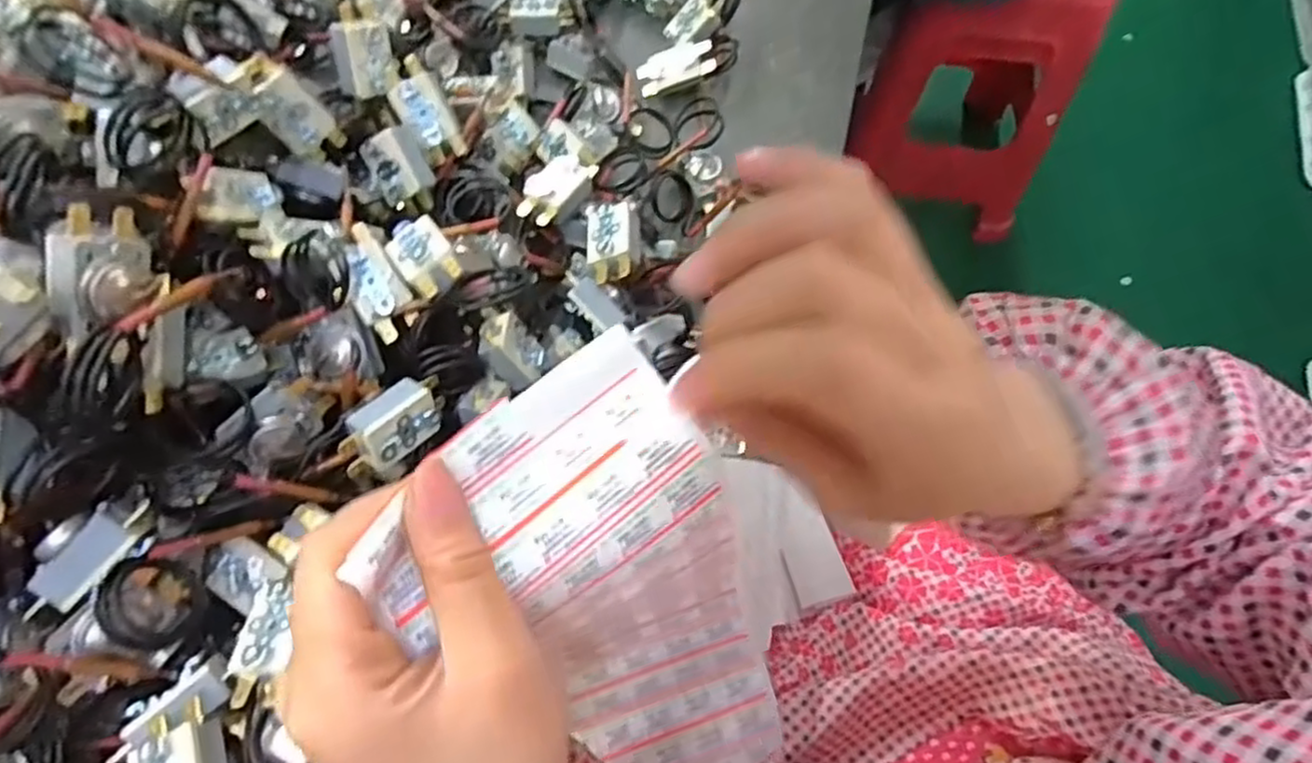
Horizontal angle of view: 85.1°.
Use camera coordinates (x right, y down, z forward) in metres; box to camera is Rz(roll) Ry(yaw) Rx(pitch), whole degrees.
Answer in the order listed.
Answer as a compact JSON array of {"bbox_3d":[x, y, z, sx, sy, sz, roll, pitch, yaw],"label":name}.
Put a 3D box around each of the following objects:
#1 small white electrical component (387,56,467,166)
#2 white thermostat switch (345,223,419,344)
[{"bbox_3d":[-0.141,-0.164,0.438,0.031,0.018,0.059,-24,111,-9],"label":"small white electrical component"},{"bbox_3d":[-0.143,-0.052,0.371,0.026,0.014,0.060,-17,94,-8],"label":"white thermostat switch"}]

